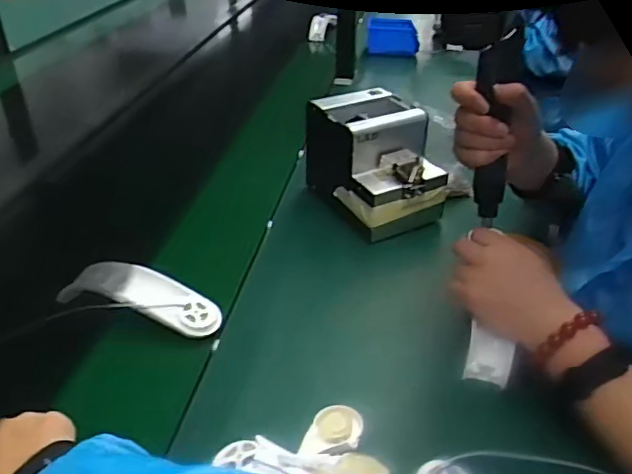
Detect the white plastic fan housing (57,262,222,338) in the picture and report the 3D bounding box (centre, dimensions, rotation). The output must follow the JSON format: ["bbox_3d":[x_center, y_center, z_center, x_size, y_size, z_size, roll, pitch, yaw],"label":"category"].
[{"bbox_3d":[-0.201,0.068,0.664,0.195,0.033,0.055,15,36,17],"label":"white plastic fan housing"}]

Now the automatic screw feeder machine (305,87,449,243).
[{"bbox_3d":[0.090,-0.102,0.821,0.128,0.144,0.183,-17,39,-26],"label":"automatic screw feeder machine"}]

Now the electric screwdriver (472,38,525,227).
[{"bbox_3d":[0.181,-0.101,0.579,0.035,0.181,0.029,-1,13,-5],"label":"electric screwdriver"}]

